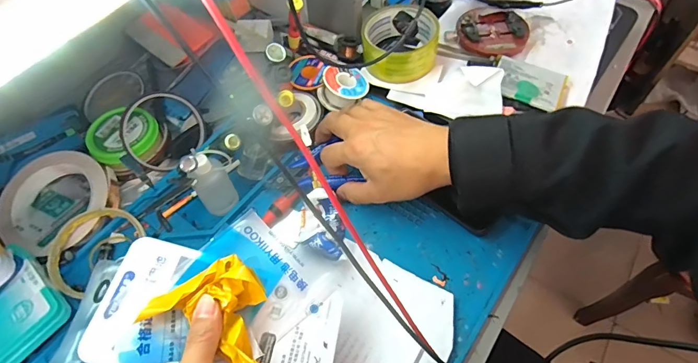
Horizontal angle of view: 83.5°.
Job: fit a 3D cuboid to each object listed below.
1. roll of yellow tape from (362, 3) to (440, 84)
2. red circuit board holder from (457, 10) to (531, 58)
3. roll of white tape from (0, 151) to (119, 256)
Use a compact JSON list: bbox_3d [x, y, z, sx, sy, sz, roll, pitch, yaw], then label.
[{"bbox_3d":[0.061,-0.169,0.470,0.089,0.042,0.088,-1,58,2],"label":"roll of yellow tape"},{"bbox_3d":[0.179,-0.186,0.491,0.084,0.018,0.079,-1,58,2],"label":"red circuit board holder"},{"bbox_3d":[-0.306,0.017,0.405,0.108,0.031,0.095,-40,65,-20],"label":"roll of white tape"}]

